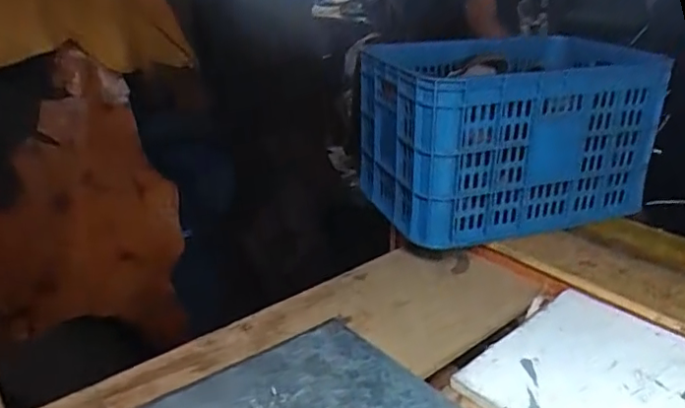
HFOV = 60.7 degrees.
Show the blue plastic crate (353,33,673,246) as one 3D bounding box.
[{"bbox_3d":[0.311,-0.149,1.191,0.493,0.310,0.328,-10,26,-17],"label":"blue plastic crate"}]

